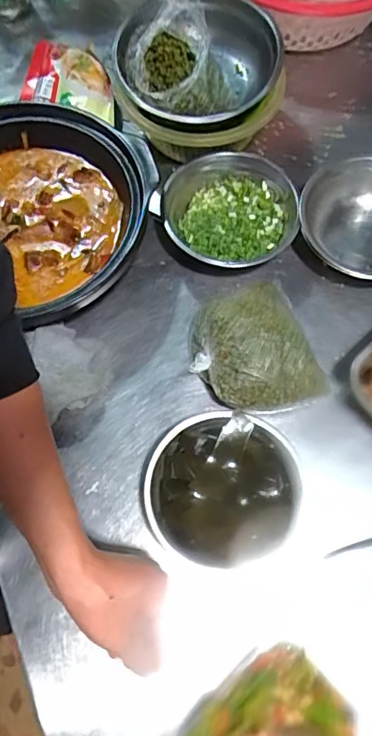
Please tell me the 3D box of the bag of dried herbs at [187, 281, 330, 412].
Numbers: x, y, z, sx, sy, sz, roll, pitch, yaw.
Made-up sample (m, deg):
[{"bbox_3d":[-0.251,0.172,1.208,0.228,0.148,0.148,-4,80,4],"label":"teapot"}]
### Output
[{"bbox_3d":[0.070,-0.022,0.540,0.127,0.068,0.147,-16,70,-5],"label":"bag of dried herbs"}]

